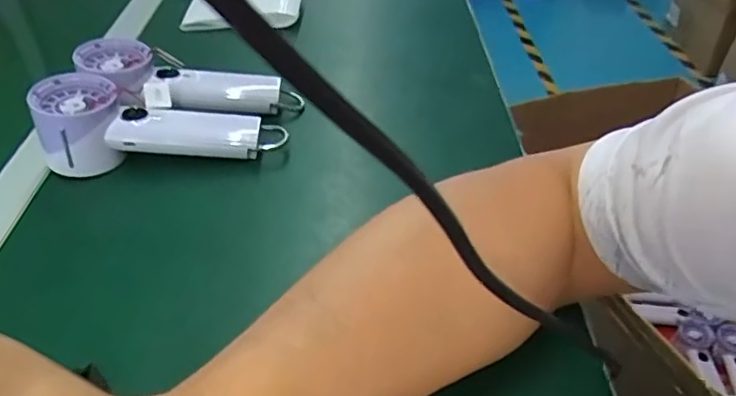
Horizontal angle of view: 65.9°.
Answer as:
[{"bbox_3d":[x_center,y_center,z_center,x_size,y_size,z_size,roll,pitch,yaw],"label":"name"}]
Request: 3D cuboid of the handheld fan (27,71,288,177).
[{"bbox_3d":[-0.168,-0.064,0.473,0.184,0.068,0.062,-7,41,-6],"label":"handheld fan"}]

